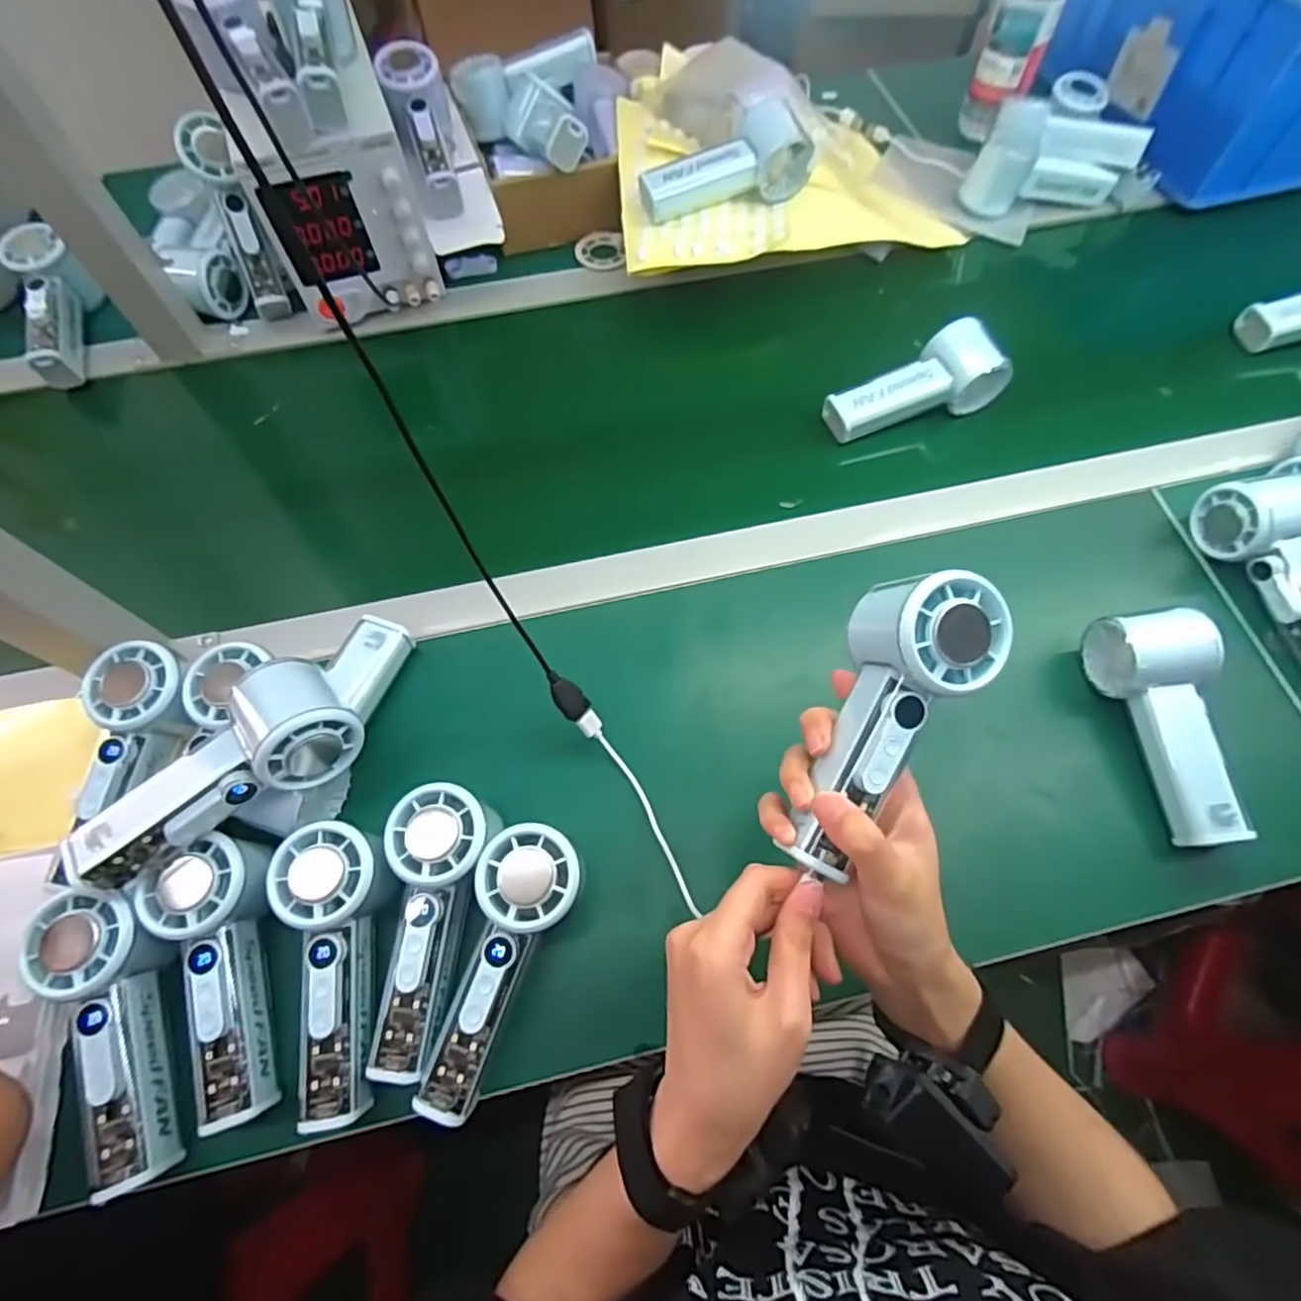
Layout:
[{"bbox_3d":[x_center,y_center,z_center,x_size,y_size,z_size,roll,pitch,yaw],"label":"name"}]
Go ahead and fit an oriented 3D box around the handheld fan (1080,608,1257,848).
[{"bbox_3d":[0.339,0.046,0.422,0.055,0.058,0.150,-7,64,-2],"label":"handheld fan"}]

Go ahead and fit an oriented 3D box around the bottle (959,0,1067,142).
[{"bbox_3d":[0.382,-0.632,0.698,0.067,0.129,0.062,22,67,11],"label":"bottle"}]

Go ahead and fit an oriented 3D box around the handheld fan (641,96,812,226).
[{"bbox_3d":[0.063,-0.439,0.587,0.153,0.050,0.070,-16,65,-6],"label":"handheld fan"}]

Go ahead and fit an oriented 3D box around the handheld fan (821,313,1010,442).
[{"bbox_3d":[0.220,-0.228,0.552,0.149,0.045,0.067,-16,65,-6],"label":"handheld fan"}]

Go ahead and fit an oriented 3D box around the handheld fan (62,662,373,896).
[{"bbox_3d":[-0.239,0.073,0.365,0.150,0.060,0.068,-41,70,-17],"label":"handheld fan"}]

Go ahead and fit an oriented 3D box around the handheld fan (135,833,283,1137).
[{"bbox_3d":[-0.235,0.177,0.361,0.063,0.039,0.142,-14,81,-5],"label":"handheld fan"}]

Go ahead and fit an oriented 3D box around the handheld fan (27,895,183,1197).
[{"bbox_3d":[-0.284,0.200,0.347,0.057,0.040,0.151,-20,82,-8],"label":"handheld fan"}]

